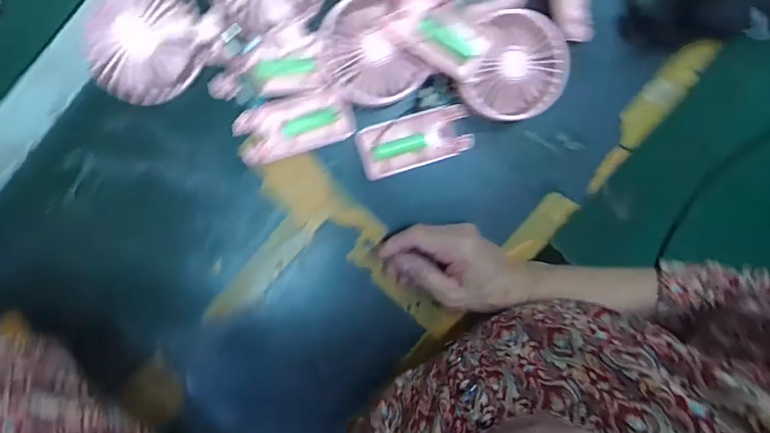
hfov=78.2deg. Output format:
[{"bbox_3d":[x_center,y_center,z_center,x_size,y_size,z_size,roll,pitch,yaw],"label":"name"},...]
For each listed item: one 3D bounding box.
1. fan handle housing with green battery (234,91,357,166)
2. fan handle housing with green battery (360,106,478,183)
[{"bbox_3d":[-0.077,-0.079,0.411,0.099,0.015,0.047,-18,98,-3],"label":"fan handle housing with green battery"},{"bbox_3d":[0.026,-0.066,0.416,0.097,0.015,0.045,-18,98,-3],"label":"fan handle housing with green battery"}]

